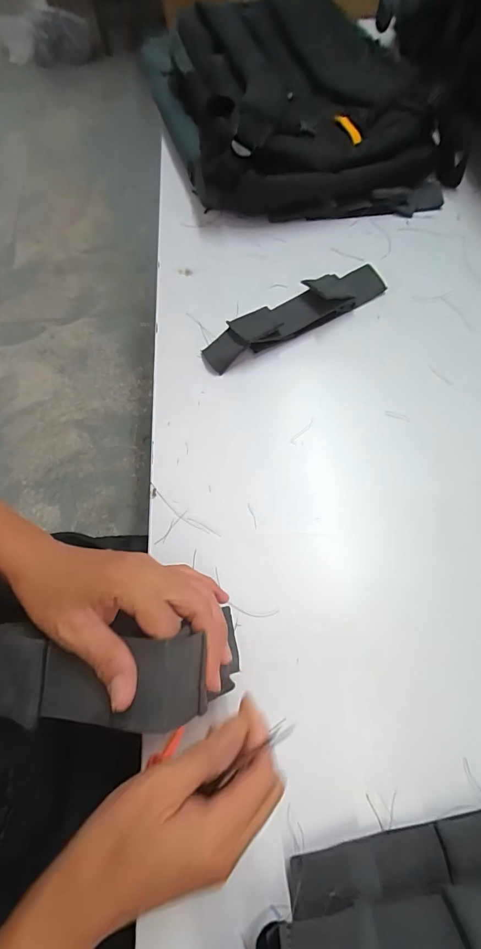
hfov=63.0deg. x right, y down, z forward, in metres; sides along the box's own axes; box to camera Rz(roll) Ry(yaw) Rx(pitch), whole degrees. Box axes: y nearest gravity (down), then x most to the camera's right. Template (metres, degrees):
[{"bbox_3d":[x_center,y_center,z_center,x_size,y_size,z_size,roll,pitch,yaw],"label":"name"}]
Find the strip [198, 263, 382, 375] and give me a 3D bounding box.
[{"bbox_3d":[0.063,-0.182,0.443,0.225,0.031,0.044,-28,66,-10],"label":"strip"}]

